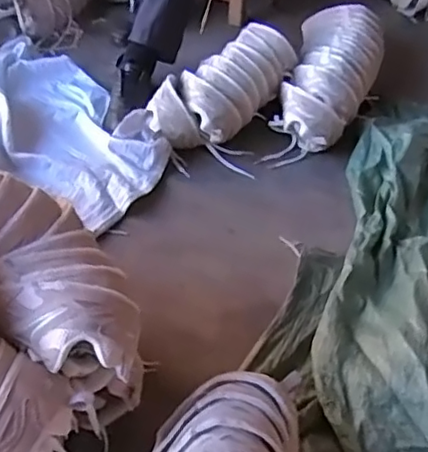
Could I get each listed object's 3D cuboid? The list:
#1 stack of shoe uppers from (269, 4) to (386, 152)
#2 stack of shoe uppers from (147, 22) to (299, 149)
[{"bbox_3d":[0.282,-0.374,1.445,0.208,0.111,0.548,12,45,10],"label":"stack of shoe uppers"},{"bbox_3d":[0.020,-0.314,1.339,0.167,0.131,0.369,27,49,23],"label":"stack of shoe uppers"}]

